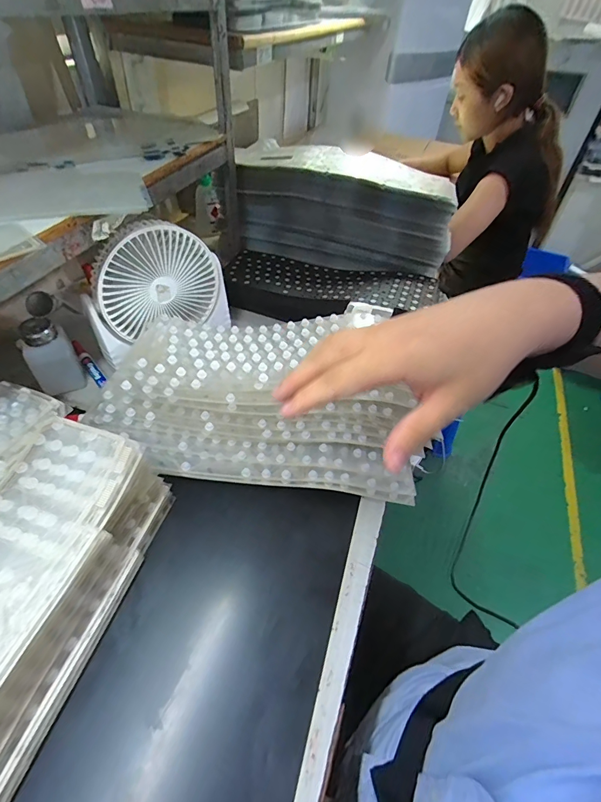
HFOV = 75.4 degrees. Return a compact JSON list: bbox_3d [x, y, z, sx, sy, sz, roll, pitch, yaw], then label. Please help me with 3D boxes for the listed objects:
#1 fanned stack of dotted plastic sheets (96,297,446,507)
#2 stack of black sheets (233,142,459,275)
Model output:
[{"bbox_3d":[-0.034,-0.012,0.487,0.402,0.099,0.202,4,51,-3],"label":"fanned stack of dotted plastic sheets"},{"bbox_3d":[0.090,-0.385,0.761,0.374,0.164,0.200,13,48,8],"label":"stack of black sheets"}]

